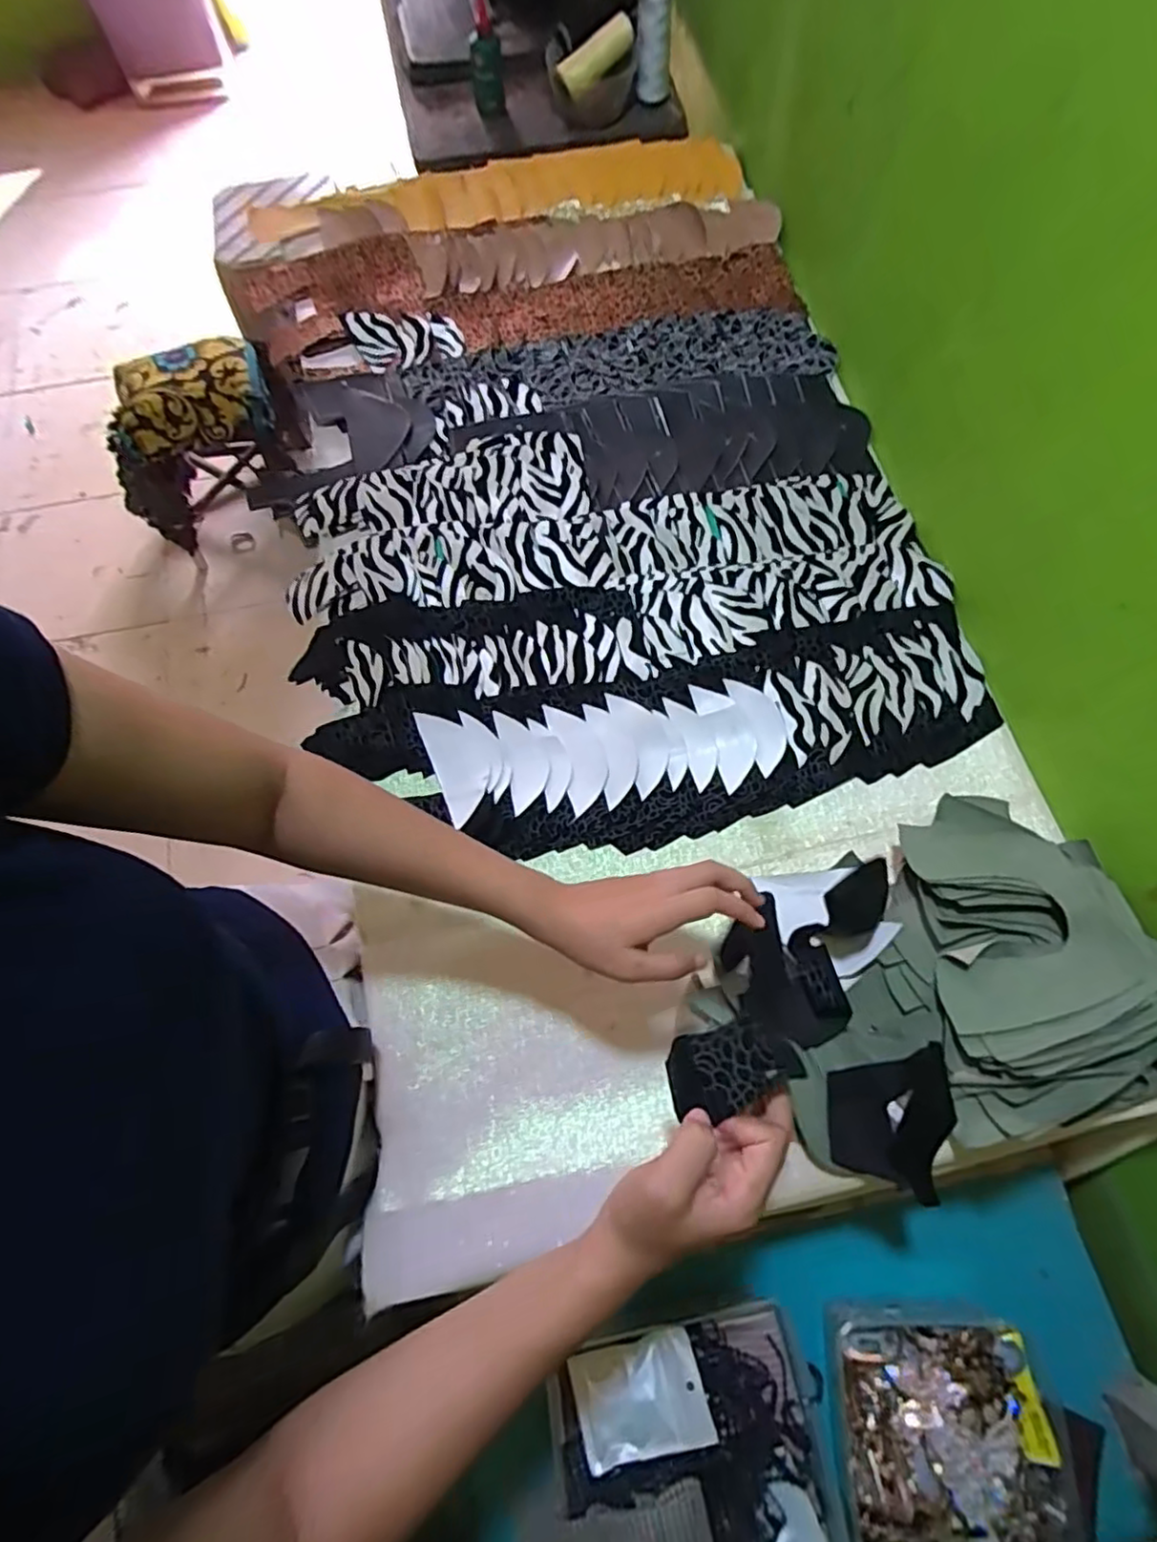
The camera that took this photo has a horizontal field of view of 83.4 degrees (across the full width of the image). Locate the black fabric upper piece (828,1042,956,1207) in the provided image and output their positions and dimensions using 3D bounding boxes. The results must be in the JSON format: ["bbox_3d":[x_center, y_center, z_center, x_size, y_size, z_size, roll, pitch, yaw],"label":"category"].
[{"bbox_3d":[0.222,0.253,0.468,0.087,0.020,0.099,3,72,1],"label":"black fabric upper piece"}]

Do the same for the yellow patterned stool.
[{"bbox_3d":[-0.816,-0.696,1.407,0.374,0.313,0.237,-16,72,-5],"label":"yellow patterned stool"}]

